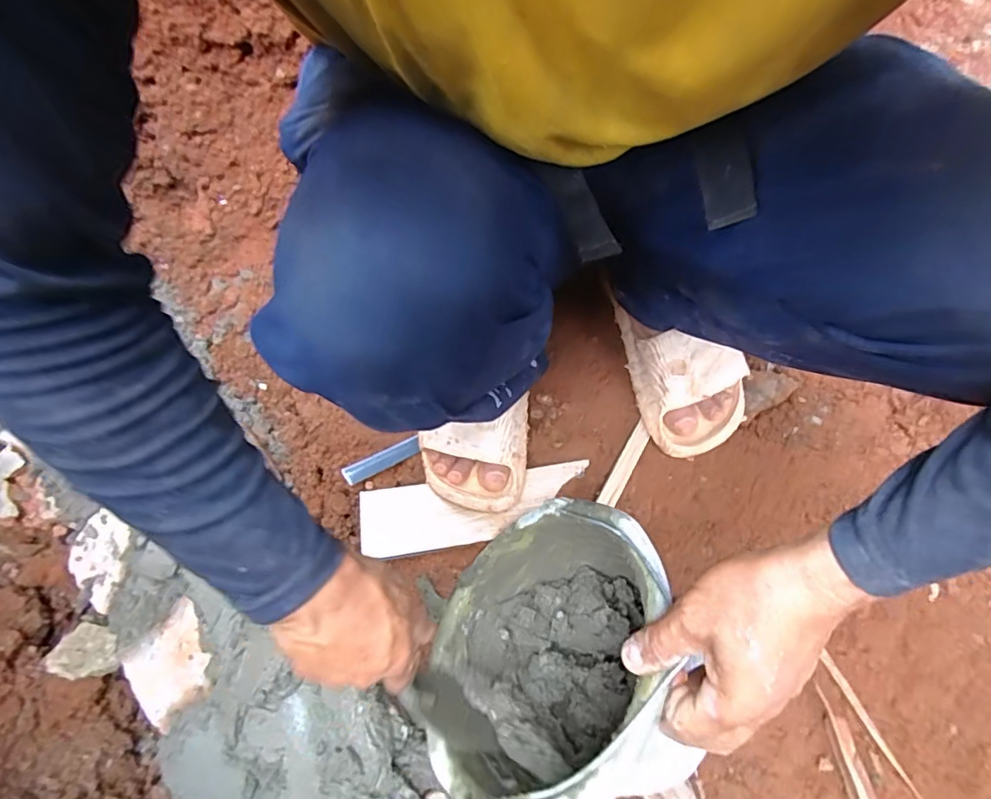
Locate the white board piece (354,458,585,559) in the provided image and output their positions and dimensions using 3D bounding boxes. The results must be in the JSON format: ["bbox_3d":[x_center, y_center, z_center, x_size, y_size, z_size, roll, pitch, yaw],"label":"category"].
[{"bbox_3d":[-0.022,0.121,0.611,0.257,0.011,0.075,-8,65,-3],"label":"white board piece"}]

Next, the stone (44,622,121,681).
[{"bbox_3d":[-0.419,0.260,0.556,0.058,0.026,0.048,17,66,8],"label":"stone"}]

